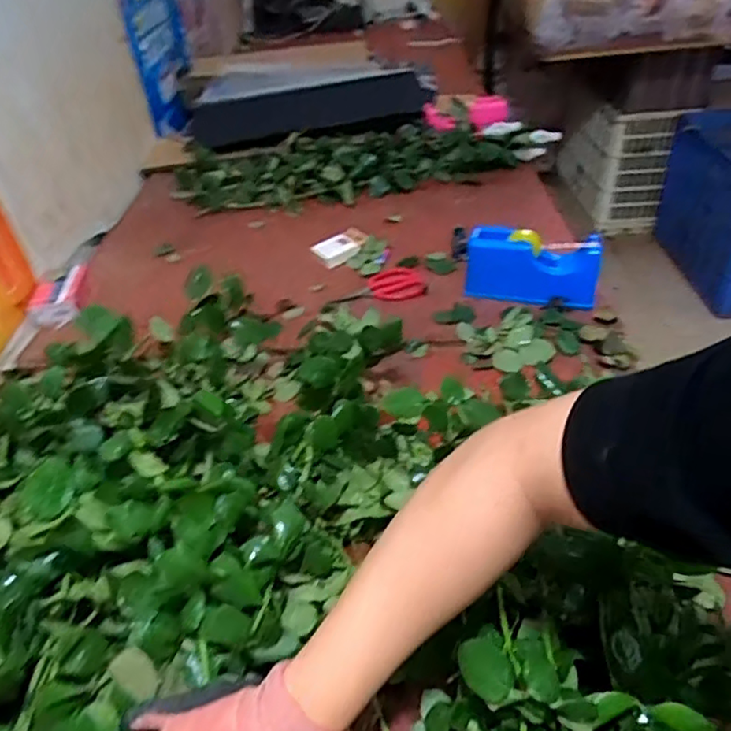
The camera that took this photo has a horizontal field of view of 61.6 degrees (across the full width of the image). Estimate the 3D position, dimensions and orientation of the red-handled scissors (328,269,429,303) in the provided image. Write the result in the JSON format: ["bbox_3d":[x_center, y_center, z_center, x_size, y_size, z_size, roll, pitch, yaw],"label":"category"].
[{"bbox_3d":[0.016,-0.128,1.007,0.166,0.031,0.071,-17,40,-14],"label":"red-handled scissors"}]

